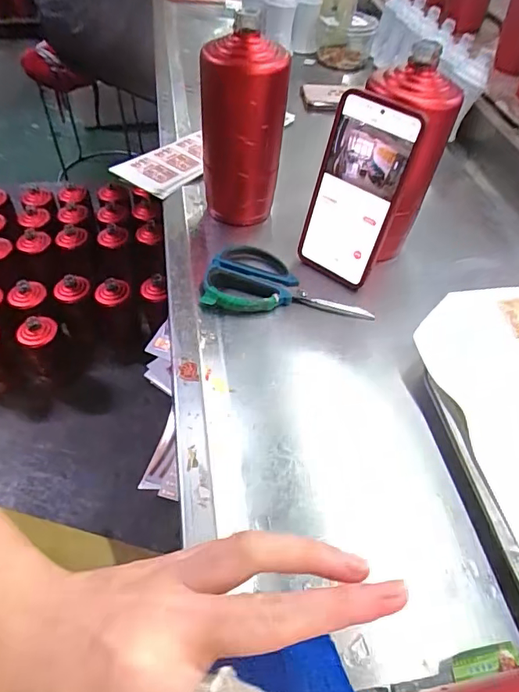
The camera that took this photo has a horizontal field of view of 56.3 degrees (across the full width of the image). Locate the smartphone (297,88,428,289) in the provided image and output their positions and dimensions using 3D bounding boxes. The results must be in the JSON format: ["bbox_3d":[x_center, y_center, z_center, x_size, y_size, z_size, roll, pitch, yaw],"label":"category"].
[{"bbox_3d":[0.088,-0.140,0.456,0.081,0.167,0.010,32,39,22],"label":"smartphone"}]

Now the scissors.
[{"bbox_3d":[0.029,-0.062,0.484,0.161,0.012,0.089,8,48,0],"label":"scissors"}]

